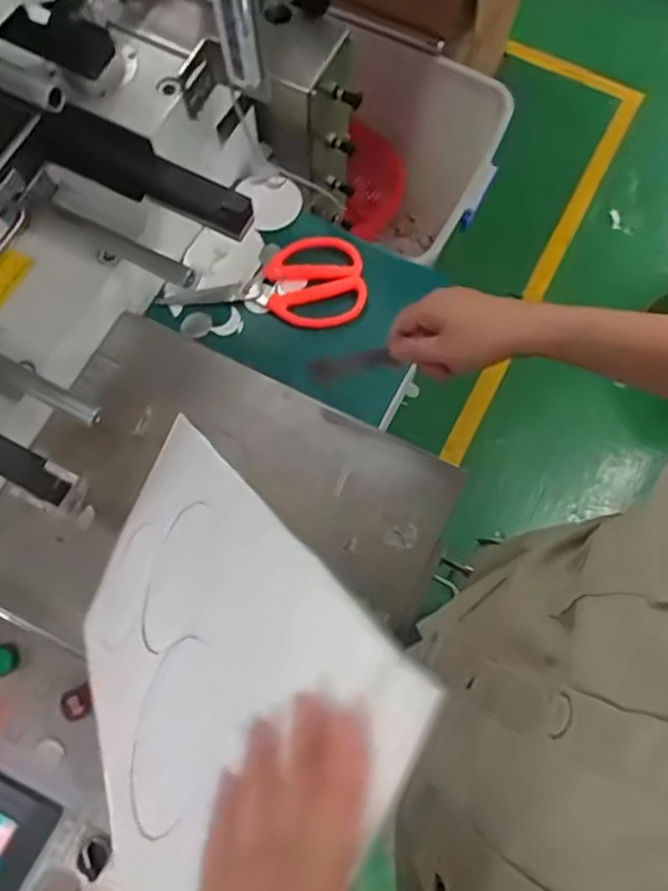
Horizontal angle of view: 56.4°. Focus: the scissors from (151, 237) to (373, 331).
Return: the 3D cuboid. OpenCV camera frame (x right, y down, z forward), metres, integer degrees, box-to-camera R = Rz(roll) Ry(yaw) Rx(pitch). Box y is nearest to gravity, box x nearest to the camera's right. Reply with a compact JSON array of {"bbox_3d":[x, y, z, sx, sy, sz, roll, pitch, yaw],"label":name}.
[{"bbox_3d":[-0.071,-0.186,0.684,0.211,0.019,0.103,7,73,2],"label":"scissors"}]

